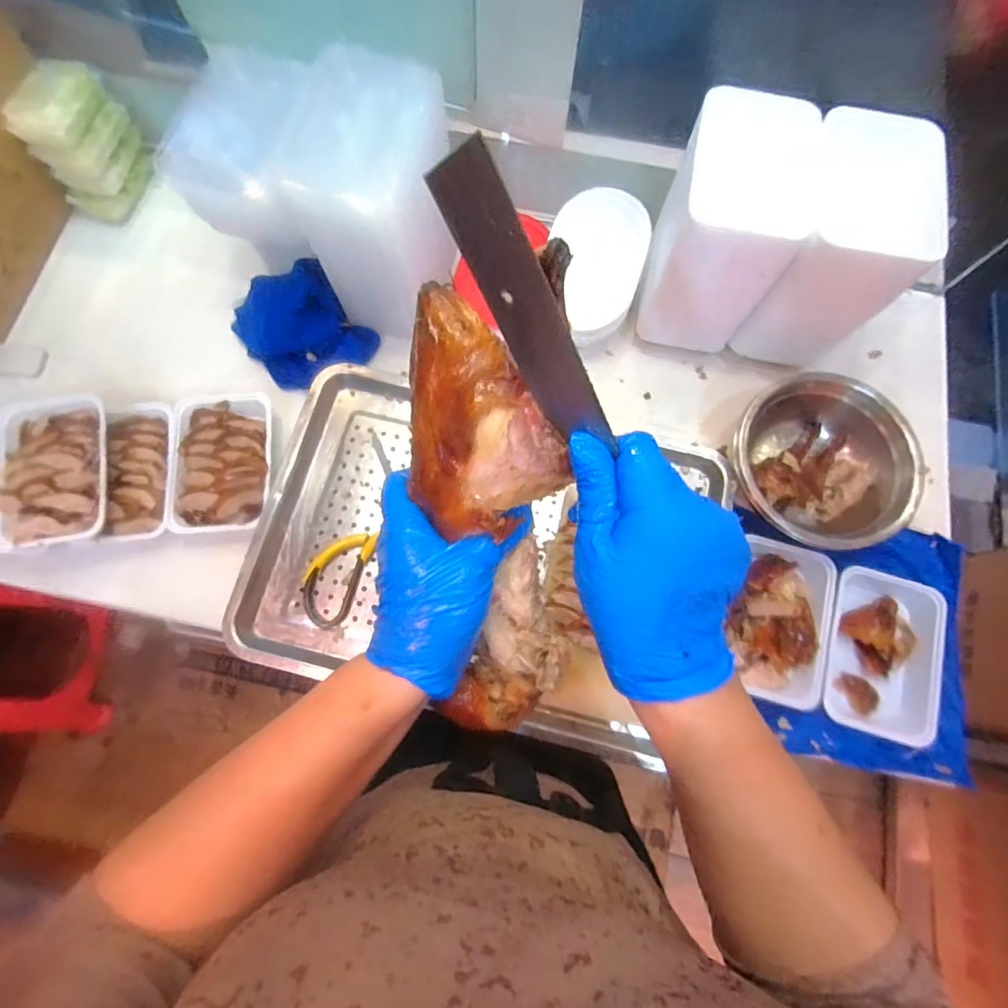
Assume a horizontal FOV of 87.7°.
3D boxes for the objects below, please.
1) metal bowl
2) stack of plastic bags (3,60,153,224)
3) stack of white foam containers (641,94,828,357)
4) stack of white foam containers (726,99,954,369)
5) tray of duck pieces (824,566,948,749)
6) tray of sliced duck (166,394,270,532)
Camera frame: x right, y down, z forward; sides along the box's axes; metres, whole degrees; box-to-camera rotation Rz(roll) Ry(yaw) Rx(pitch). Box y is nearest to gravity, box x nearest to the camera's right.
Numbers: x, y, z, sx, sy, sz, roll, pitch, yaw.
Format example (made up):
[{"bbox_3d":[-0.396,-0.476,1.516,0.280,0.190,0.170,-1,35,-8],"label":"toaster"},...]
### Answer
[{"bbox_3d":[0.347,-0.044,0.577,0.194,0.088,0.178,0,75,0],"label":"metal bowl"},{"bbox_3d":[-0.520,-0.456,0.660,0.084,0.130,0.127,9,75,2],"label":"stack of plastic bags"},{"bbox_3d":[0.235,-0.295,0.573,0.116,0.185,0.162,10,75,3],"label":"stack of white foam containers"},{"bbox_3d":[0.350,-0.275,0.568,0.117,0.183,0.158,13,76,3],"label":"stack of white foam containers"},{"bbox_3d":[0.398,0.157,0.553,0.109,0.035,0.163,14,76,4],"label":"tray of duck pieces"},{"bbox_3d":[-0.324,-0.052,0.608,0.107,0.034,0.161,-2,75,-1],"label":"tray of sliced duck"}]

